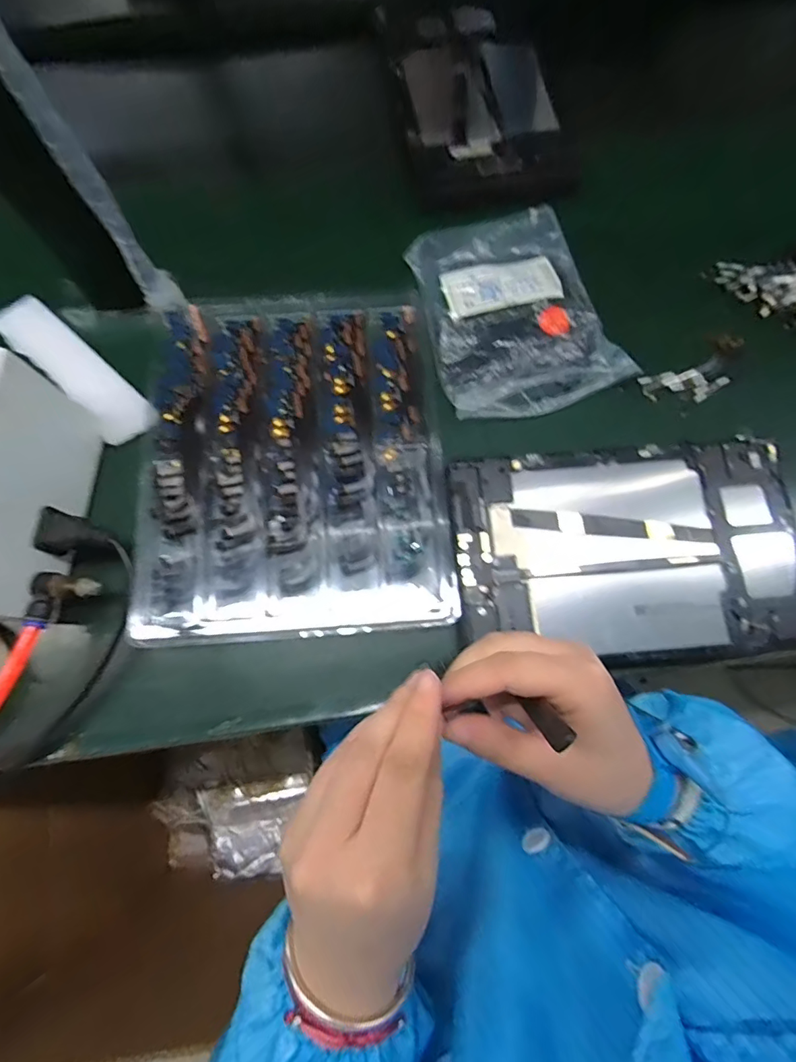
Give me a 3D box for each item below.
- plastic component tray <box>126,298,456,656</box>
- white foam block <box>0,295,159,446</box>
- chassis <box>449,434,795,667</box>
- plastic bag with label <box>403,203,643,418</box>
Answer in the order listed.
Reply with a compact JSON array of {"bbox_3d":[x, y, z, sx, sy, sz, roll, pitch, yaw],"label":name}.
[{"bbox_3d":[-0.075,-0.059,0.364,0.215,0.020,0.268,-4,76,-1],"label":"plastic component tray"},{"bbox_3d":[-0.258,-0.130,0.387,0.161,0.009,0.044,43,77,11],"label":"white foam block"},{"bbox_3d":[0.163,0.013,0.336,0.238,0.014,0.146,-6,76,-1],"label":"chassis"},{"bbox_3d":[0.090,-0.185,0.386,0.138,0.018,0.184,-17,74,-6],"label":"plastic bag with label"}]

